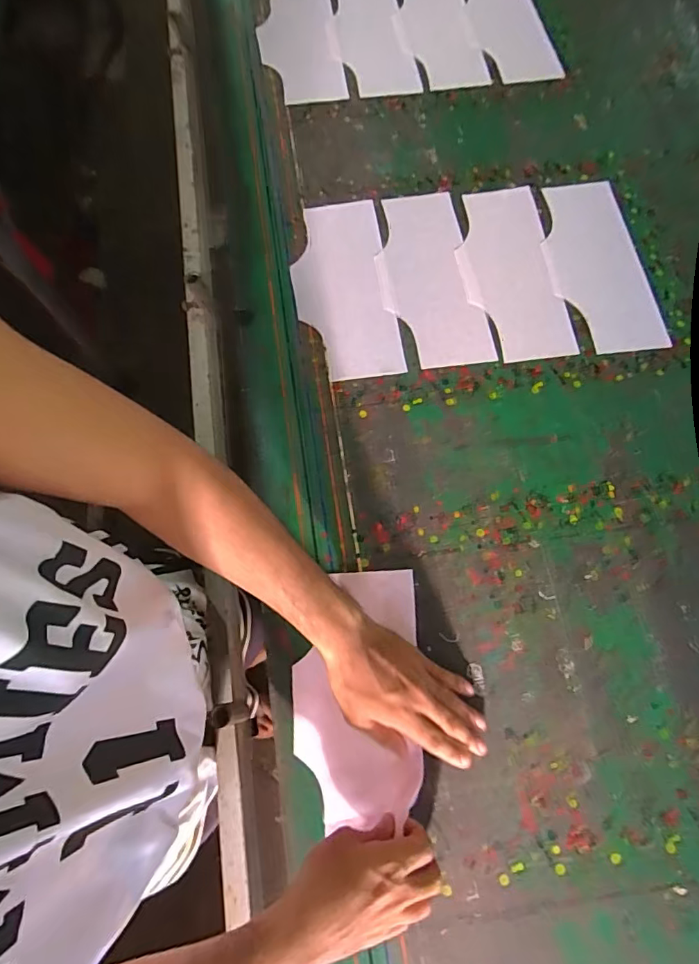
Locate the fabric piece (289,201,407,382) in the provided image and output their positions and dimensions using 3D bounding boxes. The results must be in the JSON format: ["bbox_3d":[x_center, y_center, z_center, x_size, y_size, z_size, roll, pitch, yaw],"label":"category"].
[{"bbox_3d":[-0.010,-0.277,0.680,0.132,0.006,0.293,-6,70,-4],"label":"fabric piece"}]

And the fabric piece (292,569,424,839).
[{"bbox_3d":[0.007,0.224,0.523,0.134,0.011,0.249,-1,73,1],"label":"fabric piece"}]

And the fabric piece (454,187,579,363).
[{"bbox_3d":[0.226,-0.306,0.690,0.129,0.005,0.293,-6,72,-2],"label":"fabric piece"}]

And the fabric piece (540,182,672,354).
[{"bbox_3d":[0.352,-0.317,0.698,0.132,0.007,0.291,-6,72,-2],"label":"fabric piece"}]

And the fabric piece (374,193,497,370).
[{"bbox_3d":[0.108,-0.293,0.694,0.134,0.011,0.292,-8,71,-4],"label":"fabric piece"}]

